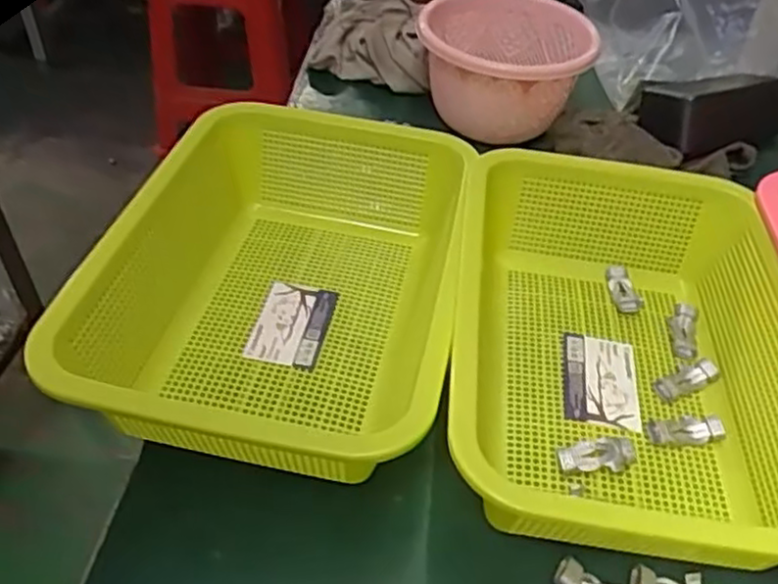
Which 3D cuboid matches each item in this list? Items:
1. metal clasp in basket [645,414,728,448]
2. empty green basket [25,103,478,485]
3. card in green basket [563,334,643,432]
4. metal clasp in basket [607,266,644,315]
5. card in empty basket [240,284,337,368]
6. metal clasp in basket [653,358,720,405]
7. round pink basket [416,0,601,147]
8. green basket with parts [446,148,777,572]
[{"bbox_3d":[0.167,0.077,0.405,0.041,0.008,0.015,-7,43,-10],"label":"metal clasp in basket"},{"bbox_3d":[-0.058,-0.008,0.423,0.178,0.081,0.262,8,43,7],"label":"empty green basket"},{"bbox_3d":[0.128,0.055,0.434,0.043,0.005,0.067,7,44,6],"label":"card in green basket"},{"bbox_3d":[0.158,-0.001,0.483,0.016,0.009,0.040,-2,43,-4],"label":"metal clasp in basket"},{"bbox_3d":[-0.061,0.021,0.452,0.044,0.004,0.065,12,44,2],"label":"card in empty basket"},{"bbox_3d":[0.180,0.052,0.434,0.043,0.007,0.016,-22,48,-24],"label":"metal clasp in basket"},{"bbox_3d":[0.097,-0.189,0.617,0.141,0.084,0.128,7,45,2],"label":"round pink basket"},{"bbox_3d":[0.129,0.026,0.397,0.181,0.070,0.260,7,43,5],"label":"green basket with parts"}]

